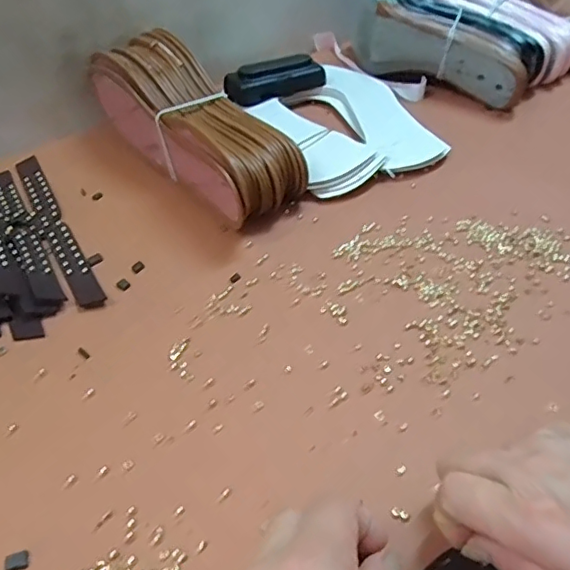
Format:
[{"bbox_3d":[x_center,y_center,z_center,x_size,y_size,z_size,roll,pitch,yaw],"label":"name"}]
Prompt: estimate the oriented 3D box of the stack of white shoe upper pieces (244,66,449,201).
[{"bbox_3d":[0.057,-0.162,0.561,0.146,0.021,0.201,-15,46,-16],"label":"stack of white shoe upper pieces"}]

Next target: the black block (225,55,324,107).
[{"bbox_3d":[-0.009,-0.218,0.600,0.103,0.033,0.039,-16,46,-17],"label":"black block"}]

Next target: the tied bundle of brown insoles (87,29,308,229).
[{"bbox_3d":[-0.083,-0.144,0.500,0.078,0.080,0.251,-29,51,-28],"label":"tied bundle of brown insoles"}]

